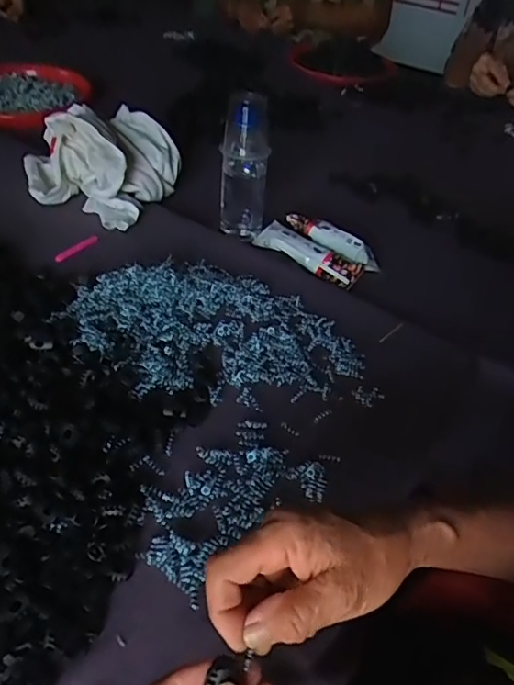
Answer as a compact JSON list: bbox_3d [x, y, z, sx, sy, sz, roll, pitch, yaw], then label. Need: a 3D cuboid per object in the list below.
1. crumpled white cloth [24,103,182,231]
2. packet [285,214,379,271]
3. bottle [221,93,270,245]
[{"bbox_3d":[-0.225,-0.260,0.752,0.195,0.092,0.193,19,45,12],"label":"crumpled white cloth"},{"bbox_3d":[0.102,-0.140,0.728,0.027,0.028,0.143,-31,55,-33],"label":"packet"},{"bbox_3d":[-0.015,-0.229,0.702,0.060,0.166,0.060,3,44,-5],"label":"bottle"}]

